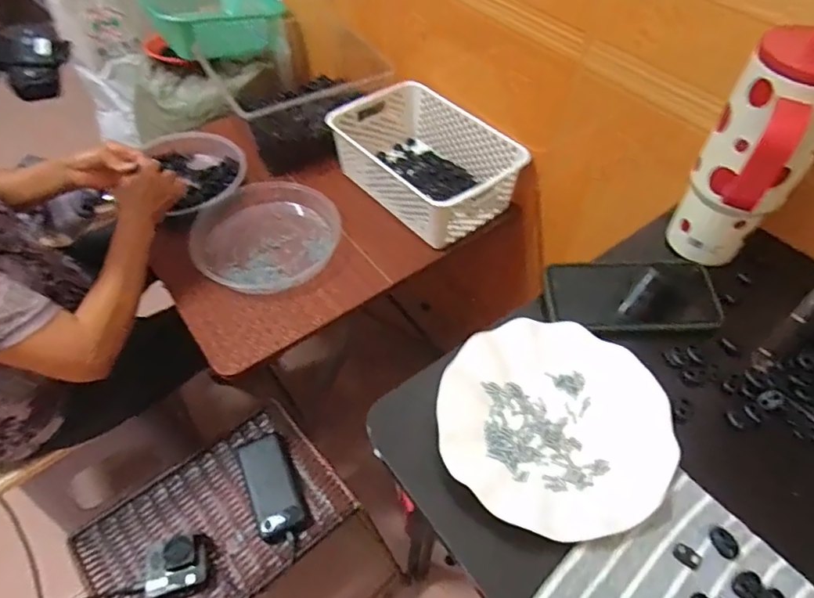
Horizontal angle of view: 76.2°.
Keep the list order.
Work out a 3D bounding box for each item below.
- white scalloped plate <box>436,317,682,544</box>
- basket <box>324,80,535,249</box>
[{"bbox_3d":[0.118,0.099,0.425,0.179,0.021,0.178,0,52,0],"label":"white scalloped plate"},{"bbox_3d":[0.031,-0.237,0.902,0.204,0.110,0.316,-33,59,-23],"label":"basket"}]

